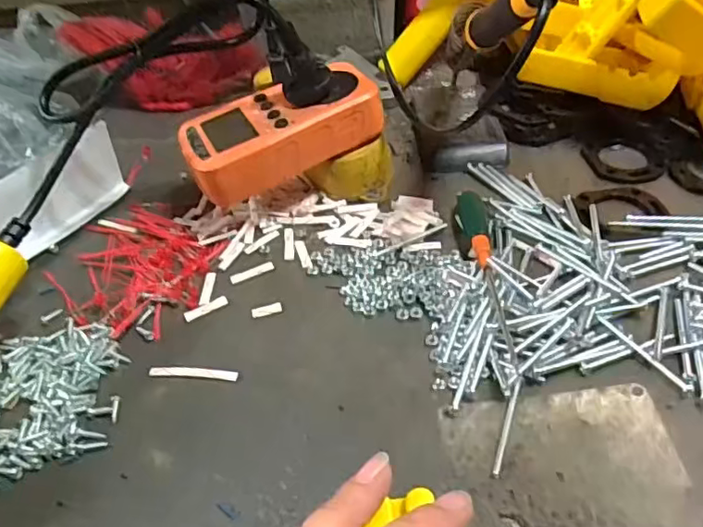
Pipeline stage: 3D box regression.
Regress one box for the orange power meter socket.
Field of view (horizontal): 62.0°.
[{"bbox_3d":[-0.046,-0.087,0.382,0.131,0.037,0.072,-20,47,-12],"label":"orange power meter socket"}]

